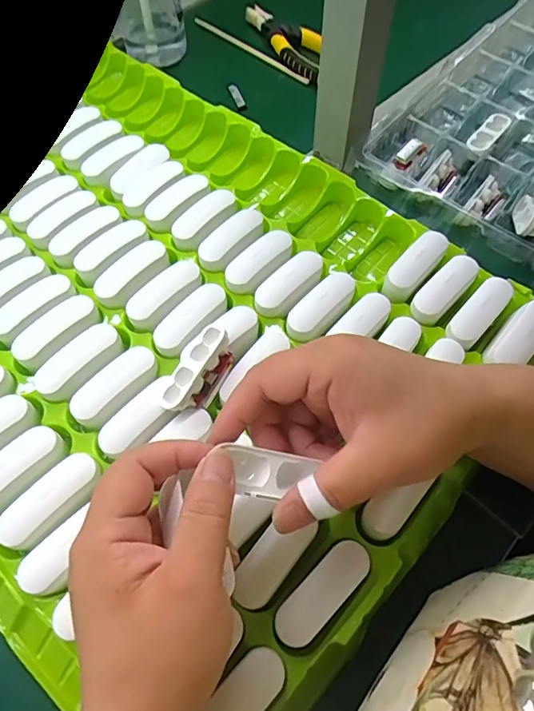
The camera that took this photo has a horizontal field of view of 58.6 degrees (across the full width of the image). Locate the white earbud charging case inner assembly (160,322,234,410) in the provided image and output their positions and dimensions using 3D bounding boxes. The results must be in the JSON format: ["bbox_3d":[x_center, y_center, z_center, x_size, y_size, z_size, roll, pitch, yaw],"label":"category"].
[{"bbox_3d":[-0.043,0.012,0.316,0.021,0.024,0.060,22,74,34],"label":"white earbud charging case inner assembly"}]

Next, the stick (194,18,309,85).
[{"bbox_3d":[-0.019,-0.373,0.579,0.193,0.007,0.012,40,68,19],"label":"stick"}]

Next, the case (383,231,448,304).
[{"bbox_3d":[0.120,-0.068,0.388,0.025,0.039,0.069,36,67,18],"label":"case"}]

